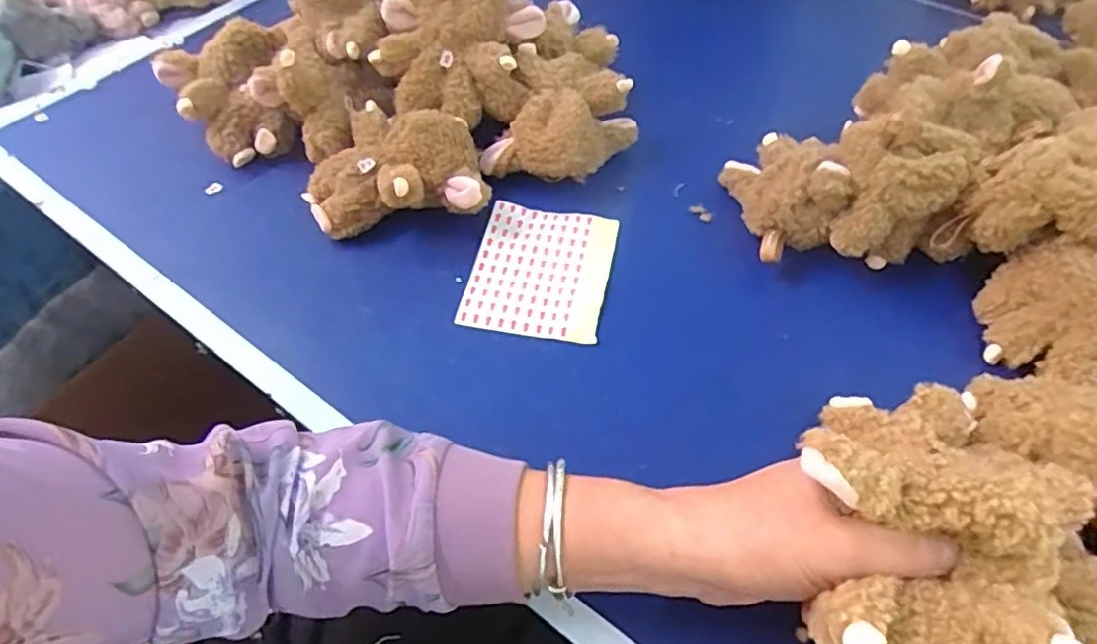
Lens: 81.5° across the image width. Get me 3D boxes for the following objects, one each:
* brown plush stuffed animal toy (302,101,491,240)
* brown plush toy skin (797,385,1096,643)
[{"bbox_3d":[-0.120,-0.125,0.507,0.143,0.059,0.108,-3,54,-1],"label":"brown plush stuffed animal toy"},{"bbox_3d":[0.160,0.100,0.252,0.109,0.045,0.128,-2,54,-1],"label":"brown plush toy skin"}]

